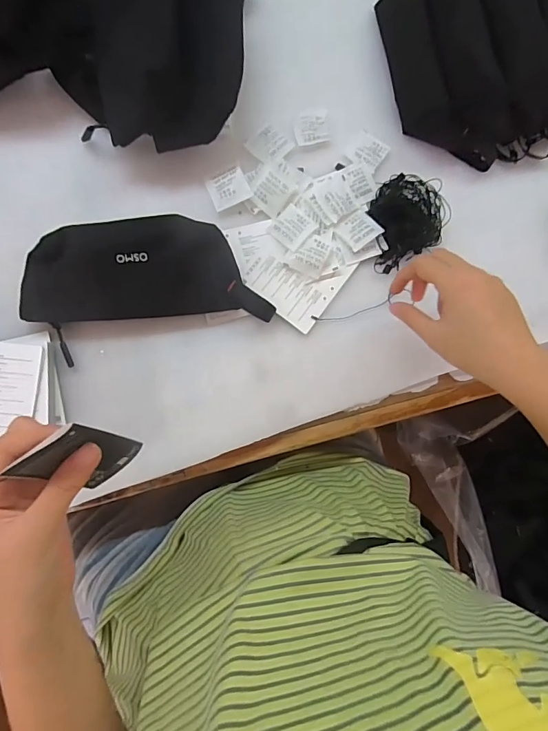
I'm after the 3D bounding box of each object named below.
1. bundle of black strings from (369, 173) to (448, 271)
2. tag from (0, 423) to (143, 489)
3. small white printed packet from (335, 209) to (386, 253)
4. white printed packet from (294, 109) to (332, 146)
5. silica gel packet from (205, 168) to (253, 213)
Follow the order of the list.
[{"bbox_3d":[0.135,-0.156,0.441,0.095,0.022,0.082,-32,91,-7],"label":"bundle of black strings"},{"bbox_3d":[-0.120,0.058,0.269,0.045,0.090,0.010,-37,71,-7],"label":"tag"},{"bbox_3d":[0.088,-0.139,0.435,0.039,0.010,0.033,-35,92,-7],"label":"small white printed packet"},{"bbox_3d":[0.040,-0.250,0.446,0.039,0.004,0.037,-12,89,-7],"label":"white printed packet"},{"bbox_3d":[-0.046,-0.178,0.427,0.039,0.008,0.035,-26,91,-7],"label":"silica gel packet"}]

